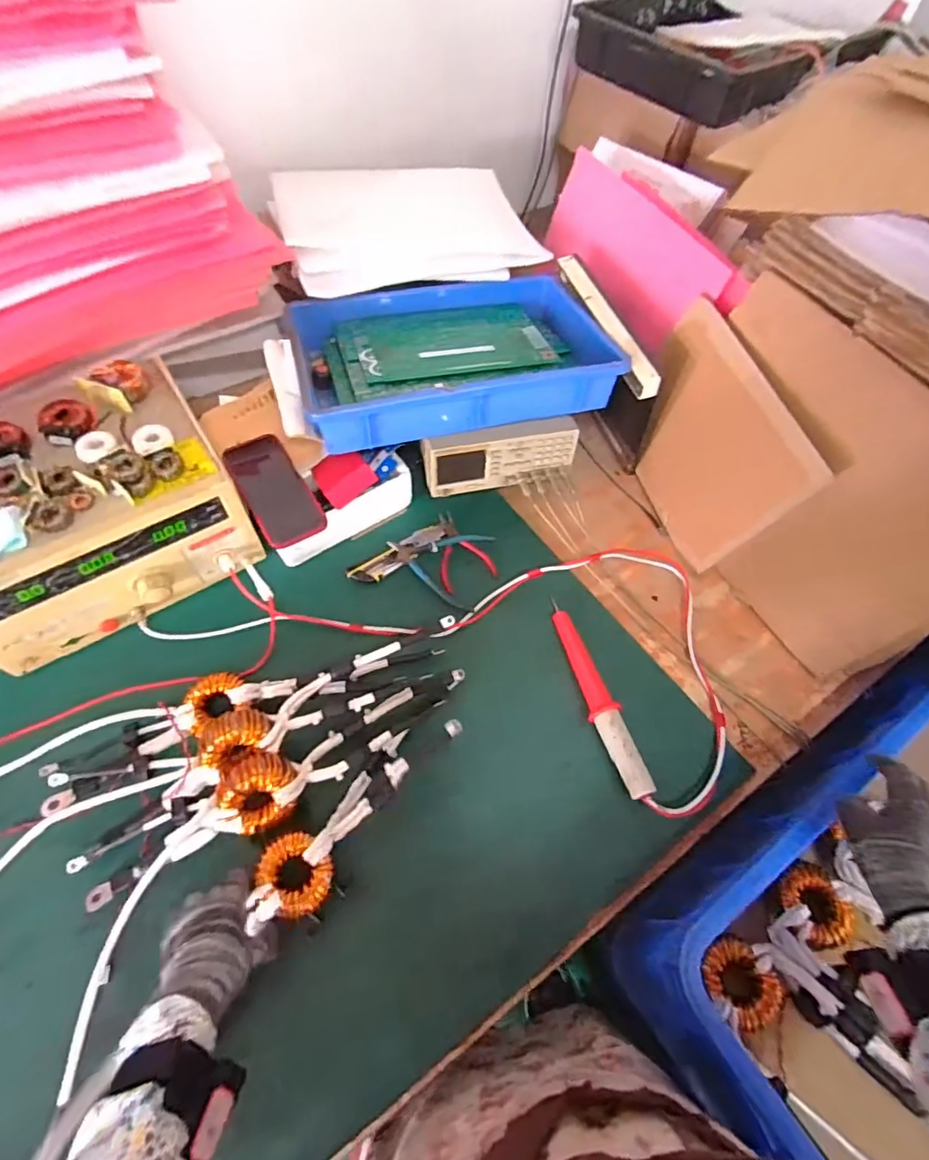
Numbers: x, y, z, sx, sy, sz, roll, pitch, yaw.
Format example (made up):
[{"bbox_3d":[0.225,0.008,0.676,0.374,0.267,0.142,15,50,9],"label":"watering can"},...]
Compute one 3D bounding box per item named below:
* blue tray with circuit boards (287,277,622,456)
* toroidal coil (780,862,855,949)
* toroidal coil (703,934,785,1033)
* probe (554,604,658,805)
[{"bbox_3d":[-0.023,-0.333,0.755,0.416,0.071,0.289,-13,61,-11],"label":"blue tray with circuit boards"},{"bbox_3d":[0.365,0.339,0.550,0.061,0.026,0.074,2,59,-3],"label":"toroidal coil"},{"bbox_3d":[0.269,0.391,0.511,0.059,0.028,0.069,-28,65,-19],"label":"toroidal coil"},{"bbox_3d":[0.162,0.138,0.652,0.031,0.040,0.253,-14,62,-12],"label":"probe"}]

